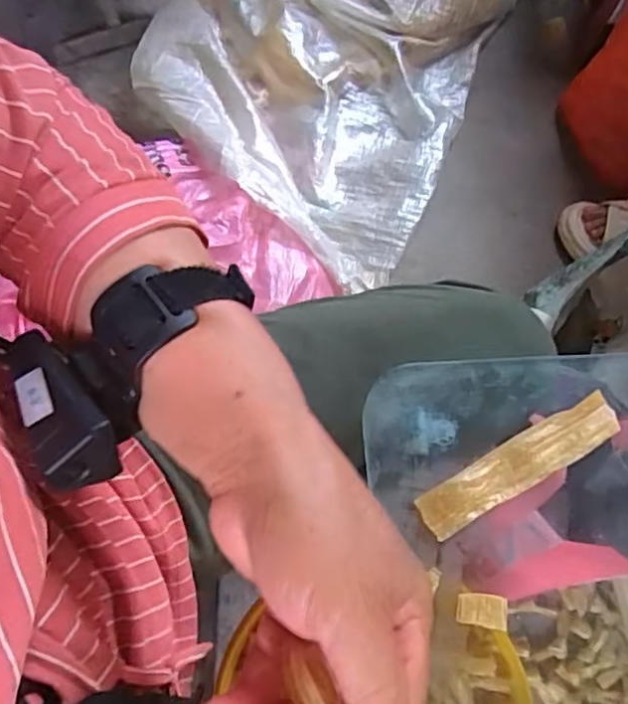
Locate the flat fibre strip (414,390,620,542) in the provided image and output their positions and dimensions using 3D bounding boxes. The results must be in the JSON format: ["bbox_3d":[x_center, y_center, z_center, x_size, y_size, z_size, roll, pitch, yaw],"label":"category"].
[{"bbox_3d":[0.116,0.062,0.357,0.128,0.006,0.028,-27,72,-12],"label":"flat fibre strip"}]

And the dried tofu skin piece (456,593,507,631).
[{"bbox_3d":[0.087,0.133,0.330,0.025,0.004,0.016,10,69,2],"label":"dried tofu skin piece"}]

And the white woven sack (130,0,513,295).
[{"bbox_3d":[0.007,-0.471,0.987,0.480,0.131,0.678,22,70,6],"label":"white woven sack"}]

